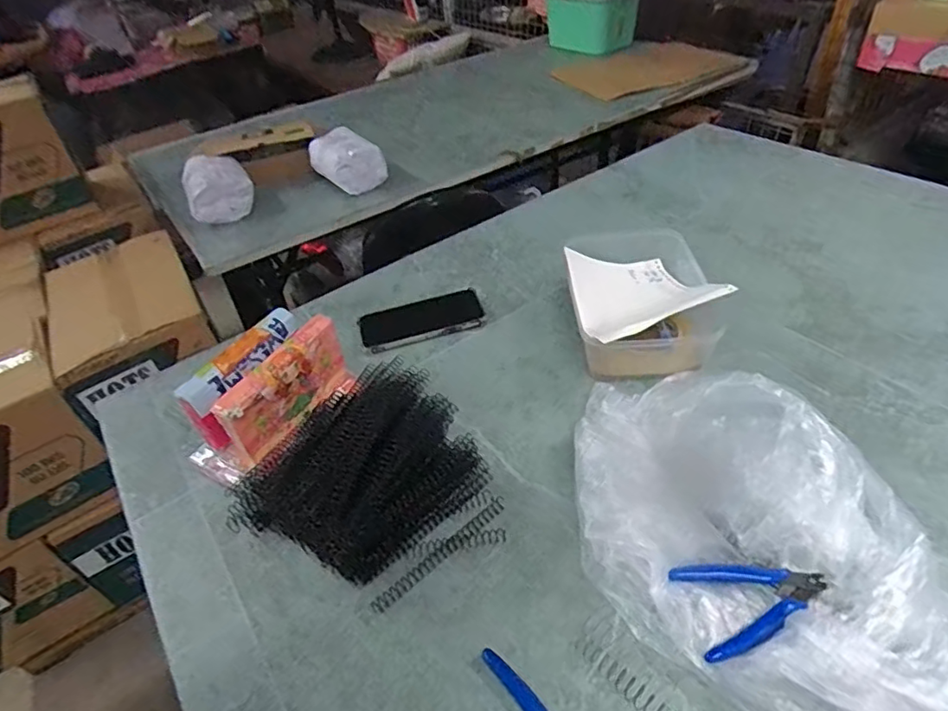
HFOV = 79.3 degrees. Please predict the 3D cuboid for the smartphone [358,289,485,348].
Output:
[{"bbox_3d":[-0.072,-0.052,0.771,0.164,0.007,0.076,-13,41,-7],"label":"smartphone"}]

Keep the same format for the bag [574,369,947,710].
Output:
[{"bbox_3d":[0.213,0.133,0.459,0.323,0.101,0.222,24,49,30],"label":"bag"}]

